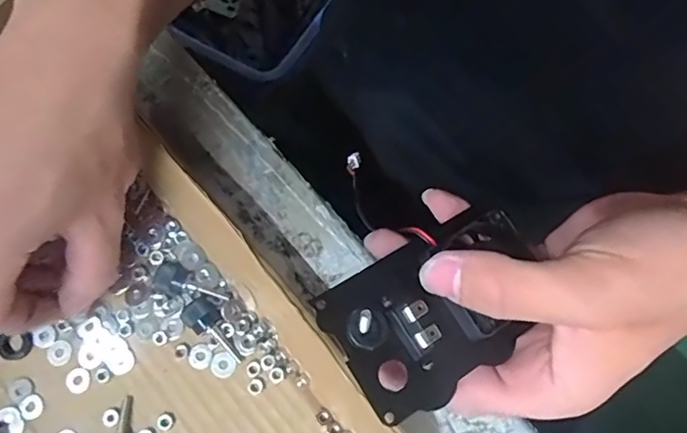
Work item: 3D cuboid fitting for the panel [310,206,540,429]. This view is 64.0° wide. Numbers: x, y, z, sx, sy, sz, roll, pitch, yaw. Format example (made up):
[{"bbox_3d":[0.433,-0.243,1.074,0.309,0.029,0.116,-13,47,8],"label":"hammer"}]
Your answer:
[{"bbox_3d":[0.038,0.034,0.211,0.085,0.014,0.055,-31,75,-10],"label":"panel"}]

